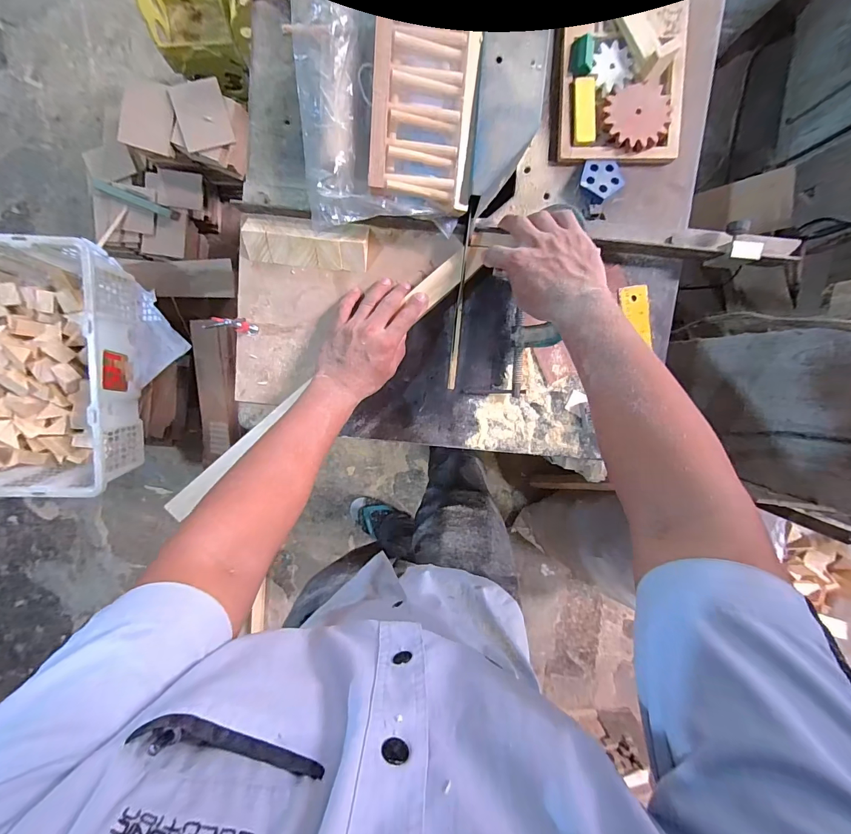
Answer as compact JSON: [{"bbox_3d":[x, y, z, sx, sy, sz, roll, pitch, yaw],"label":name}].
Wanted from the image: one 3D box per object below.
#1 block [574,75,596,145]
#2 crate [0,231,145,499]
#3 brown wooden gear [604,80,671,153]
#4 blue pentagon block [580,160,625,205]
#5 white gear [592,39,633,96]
[{"bbox_3d":[0.207,-0.399,0.503,0.029,0.009,0.079,-3,99,-1],"label":"block"},{"bbox_3d":[-0.789,-0.101,0.782,0.346,0.191,0.469,1,99,-2],"label":"crate"},{"bbox_3d":[0.278,-0.390,0.504,0.091,0.017,0.079,-25,99,2],"label":"brown wooden gear"},{"bbox_3d":[0.235,-0.319,0.520,0.058,0.014,0.054,-40,83,-7],"label":"blue pentagon block"},{"bbox_3d":[0.240,-0.448,0.499,0.050,0.005,0.058,-12,99,0],"label":"white gear"}]

